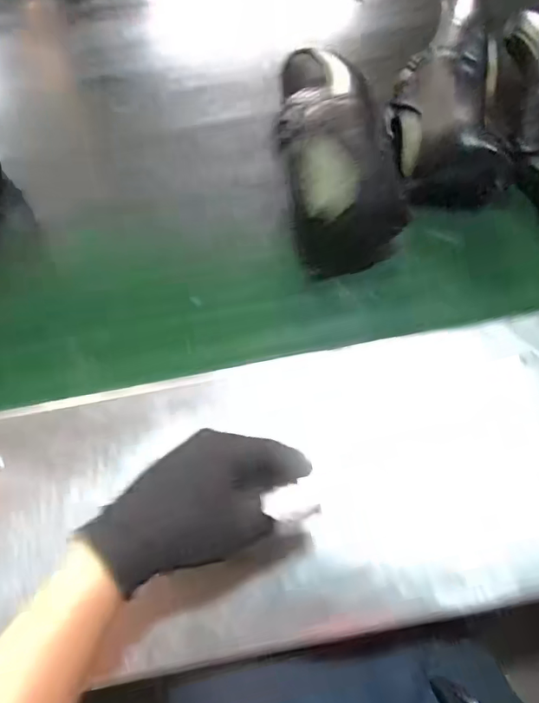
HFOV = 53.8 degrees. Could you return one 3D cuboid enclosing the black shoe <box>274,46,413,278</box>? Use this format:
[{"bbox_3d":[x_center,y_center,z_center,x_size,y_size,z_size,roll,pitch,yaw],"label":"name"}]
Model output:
[{"bbox_3d":[0.055,-0.217,0.555,0.096,0.105,0.270,-11,67,-2],"label":"black shoe"}]

